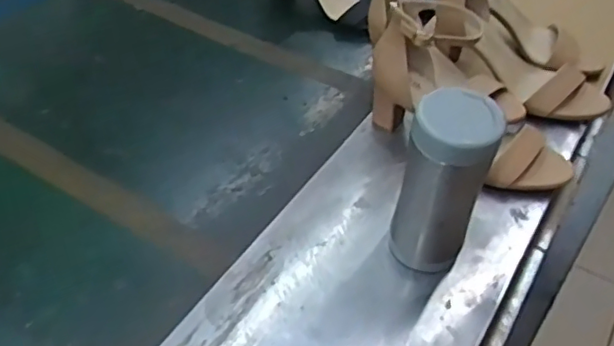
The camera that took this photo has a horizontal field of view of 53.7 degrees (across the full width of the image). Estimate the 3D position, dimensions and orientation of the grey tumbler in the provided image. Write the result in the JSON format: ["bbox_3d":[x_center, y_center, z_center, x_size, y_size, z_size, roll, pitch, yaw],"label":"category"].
[{"bbox_3d":[0.117,0.014,0.528,0.071,0.178,0.060,15,48,13],"label":"grey tumbler"}]

